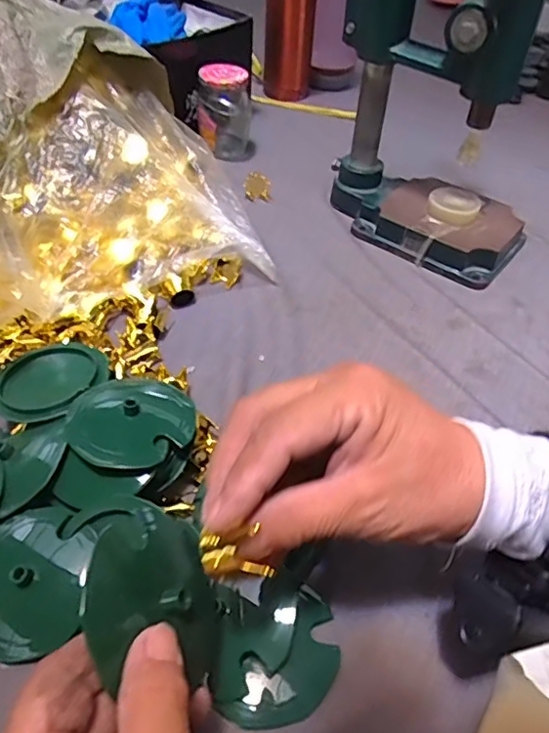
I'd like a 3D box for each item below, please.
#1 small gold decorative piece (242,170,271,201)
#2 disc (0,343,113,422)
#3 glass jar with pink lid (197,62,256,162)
[{"bbox_3d":[-0.019,-0.198,0.632,0.028,0.028,0.015,6,45,0],"label":"small gold decorative piece"},{"bbox_3d":[-0.150,0.008,0.382,0.064,0.007,0.073,24,48,17],"label":"disc"},{"bbox_3d":[-0.057,-0.305,0.685,0.066,0.094,0.059,1,45,-5],"label":"glass jar with pink lid"}]

